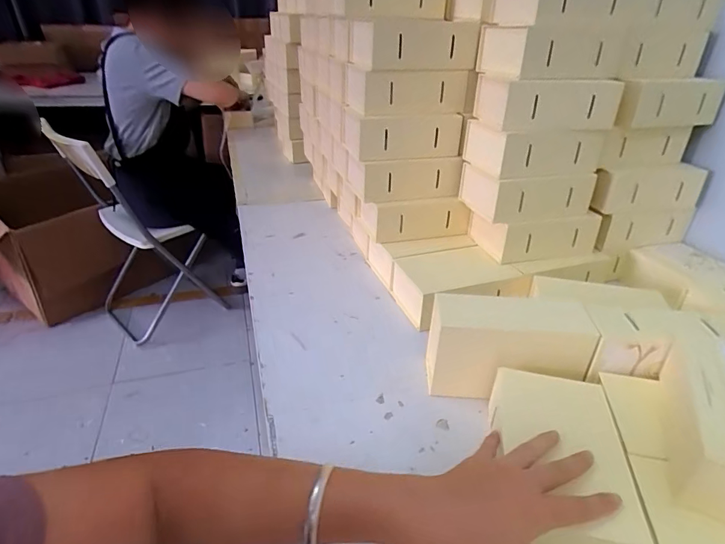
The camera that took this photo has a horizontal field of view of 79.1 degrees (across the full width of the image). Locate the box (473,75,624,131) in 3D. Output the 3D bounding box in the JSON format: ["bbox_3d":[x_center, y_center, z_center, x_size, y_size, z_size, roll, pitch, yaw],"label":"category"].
[{"bbox_3d":[0.257,-0.240,0.614,0.176,0.059,0.092,-3,31,-8],"label":"box"}]

